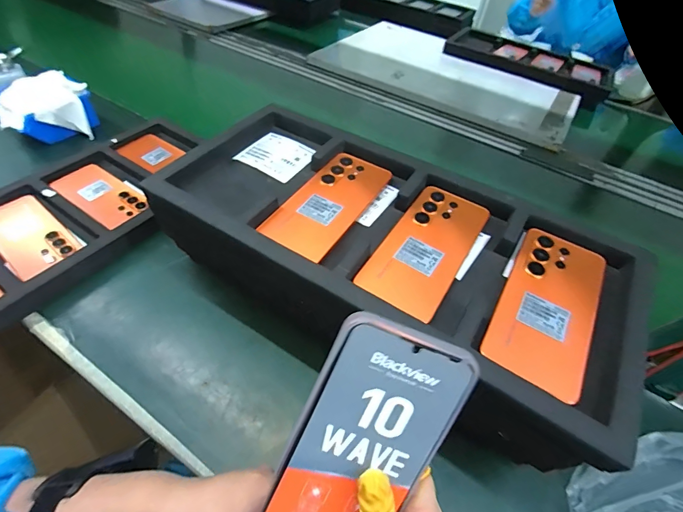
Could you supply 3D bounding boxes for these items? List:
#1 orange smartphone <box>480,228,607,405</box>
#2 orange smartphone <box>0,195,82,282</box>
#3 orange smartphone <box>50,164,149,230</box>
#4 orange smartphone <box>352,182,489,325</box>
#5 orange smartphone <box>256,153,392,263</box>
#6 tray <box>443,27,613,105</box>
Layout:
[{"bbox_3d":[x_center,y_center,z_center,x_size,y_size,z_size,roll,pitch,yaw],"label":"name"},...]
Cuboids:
[{"bbox_3d":[0.186,0.042,0.321,0.074,0.015,0.165,29,51,17],"label":"orange smartphone"},{"bbox_3d":[-0.446,-0.032,0.507,0.168,0.012,0.079,34,53,21],"label":"orange smartphone"},{"bbox_3d":[-0.381,-0.097,0.568,0.174,0.008,0.079,31,52,19],"label":"orange smartphone"},{"bbox_3d":[0.086,-0.012,0.359,0.077,0.016,0.164,30,52,18],"label":"orange smartphone"},{"bbox_3d":[-0.013,-0.063,0.400,0.078,0.016,0.159,28,51,16],"label":"orange smartphone"},{"bbox_3d":[0.582,-0.606,1.120,0.488,0.045,0.239,32,52,19],"label":"tray"}]

